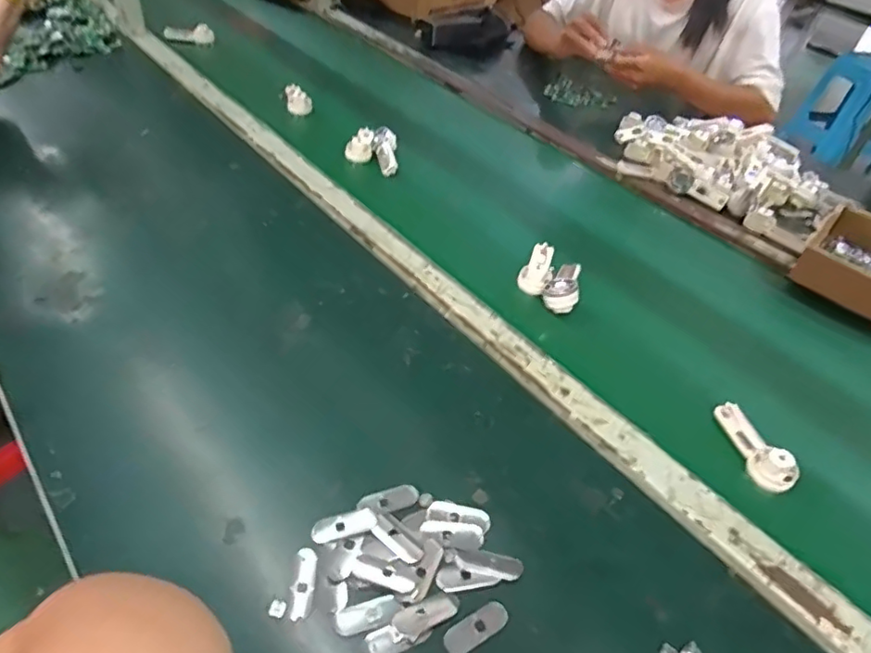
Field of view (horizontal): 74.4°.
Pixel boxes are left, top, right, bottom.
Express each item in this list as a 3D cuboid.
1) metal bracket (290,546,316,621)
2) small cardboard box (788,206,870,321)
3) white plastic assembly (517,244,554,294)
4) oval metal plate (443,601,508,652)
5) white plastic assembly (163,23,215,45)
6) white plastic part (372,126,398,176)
[{"bbox_3d":[-0.097,0.189,0.423,0.014,0.004,0.050,3,45,-4],"label":"metal bracket"},{"bbox_3d":[0.570,-0.081,0.753,0.138,0.046,0.172,37,52,27],"label":"small cardboard box"},{"bbox_3d":[0.129,-0.078,0.715,0.037,0.028,0.095,16,46,9],"label":"white plastic assembly"},{"bbox_3d":[0.029,0.217,0.413,0.050,0.004,0.020,-21,51,-25],"label":"oval metal plate"},{"bbox_3d":[-0.496,-0.586,1.157,0.093,0.033,0.039,-13,48,-19],"label":"white plastic assembly"},{"bbox_3d":[-0.075,-0.265,0.876,0.037,0.018,0.084,-5,71,-12],"label":"white plastic part"}]

